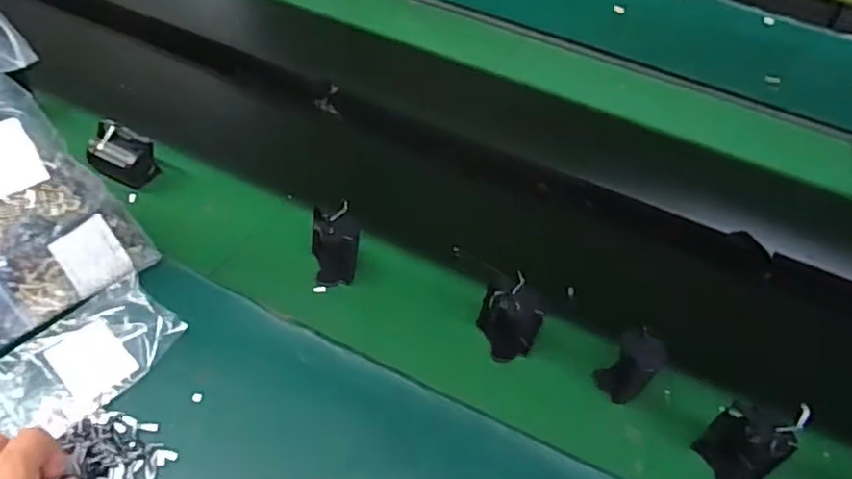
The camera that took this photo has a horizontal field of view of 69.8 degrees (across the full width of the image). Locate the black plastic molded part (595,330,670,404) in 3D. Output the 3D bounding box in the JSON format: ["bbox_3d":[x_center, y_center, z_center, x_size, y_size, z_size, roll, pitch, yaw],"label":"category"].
[{"bbox_3d":[0.174,0.110,0.531,0.051,0.066,0.044,37,54,26],"label":"black plastic molded part"}]

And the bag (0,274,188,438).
[{"bbox_3d":[-0.283,0.094,0.501,0.093,0.023,0.143,35,53,25],"label":"bag"}]

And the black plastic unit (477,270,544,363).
[{"bbox_3d":[0.075,0.072,0.551,0.044,0.064,0.055,-12,49,-16],"label":"black plastic unit"}]

